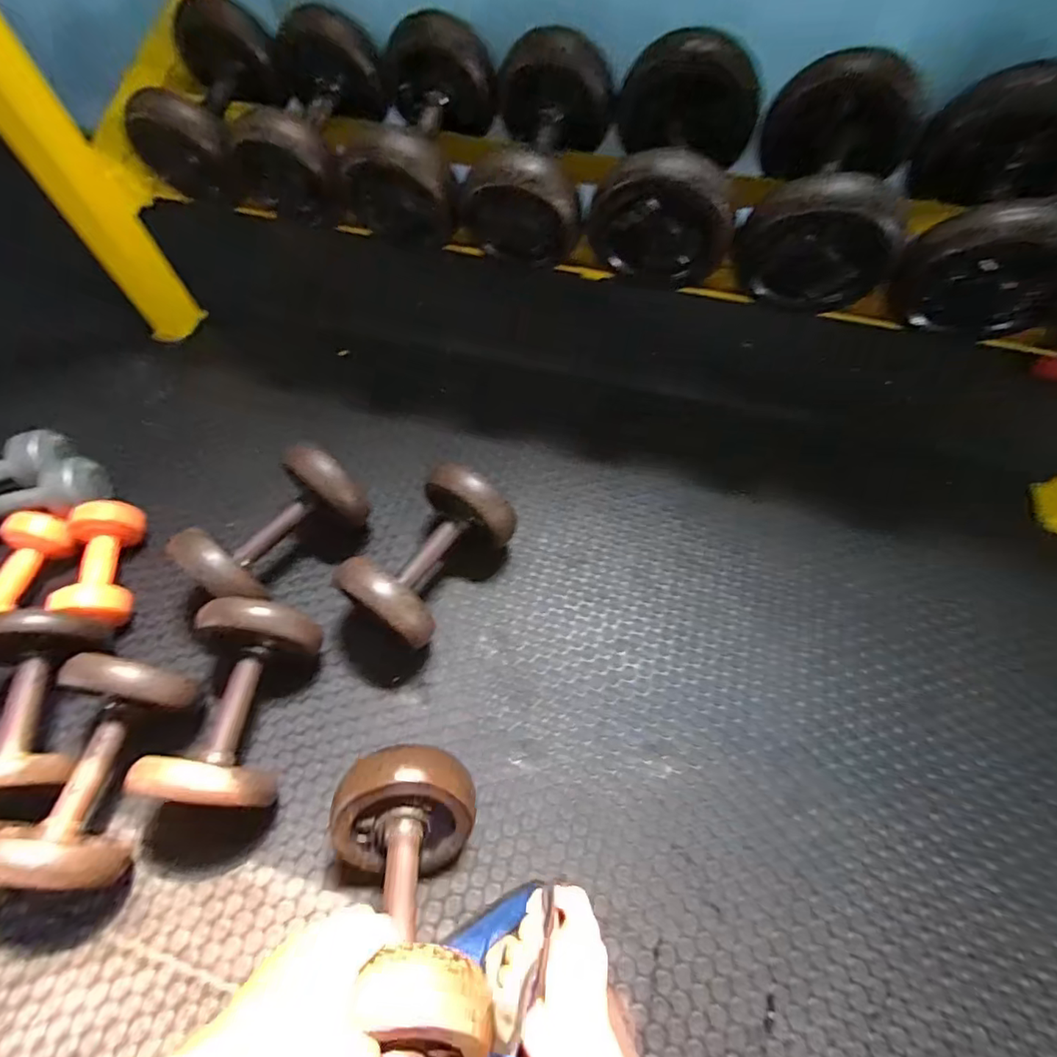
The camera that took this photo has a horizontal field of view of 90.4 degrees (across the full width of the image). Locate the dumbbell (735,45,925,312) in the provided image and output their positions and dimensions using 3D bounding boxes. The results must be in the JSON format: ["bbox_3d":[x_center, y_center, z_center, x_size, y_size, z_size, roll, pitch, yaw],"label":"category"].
[{"bbox_3d":[0.354,-0.409,0.621,0.169,0.144,0.225,11,84,5],"label":"dumbbell"}]

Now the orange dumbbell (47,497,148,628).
[{"bbox_3d":[-0.586,0.044,0.722,0.076,0.070,0.179,-9,62,-5],"label":"orange dumbbell"}]

